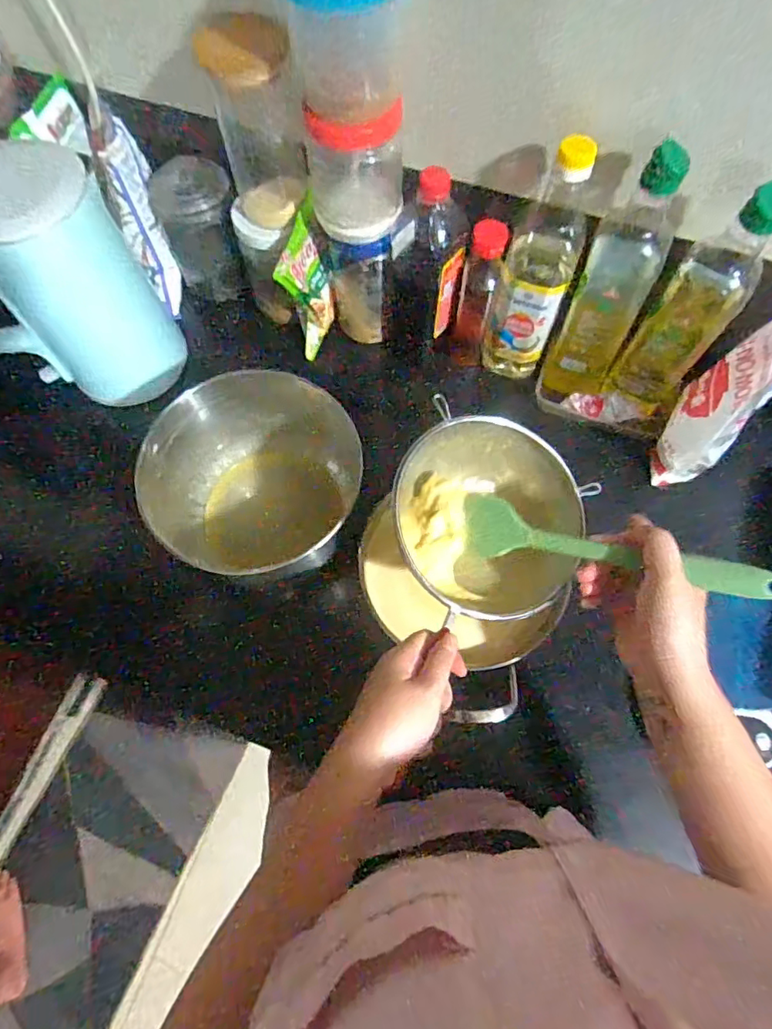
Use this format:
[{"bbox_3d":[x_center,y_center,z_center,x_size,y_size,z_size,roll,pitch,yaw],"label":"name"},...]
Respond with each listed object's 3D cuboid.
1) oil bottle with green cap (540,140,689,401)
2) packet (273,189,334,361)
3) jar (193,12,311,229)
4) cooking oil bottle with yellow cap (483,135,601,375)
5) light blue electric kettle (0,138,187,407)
[{"bbox_3d":[0.235,-0.230,0.561,0.075,0.267,0.078,21,71,9],"label":"oil bottle with green cap"},{"bbox_3d":[-0.093,-0.278,0.665,0.038,0.158,0.084,25,71,10],"label":"packet"},{"bbox_3d":[-0.129,-0.395,0.543,0.079,0.172,0.078,0,69,1],"label":"jar"},{"bbox_3d":[0.169,-0.268,0.595,0.076,0.272,0.068,20,70,8],"label":"cooking oil bottle with yellow cap"},{"bbox_3d":[-0.375,-0.257,0.604,0.197,0.278,0.136,-22,70,-8],"label":"light blue electric kettle"}]

